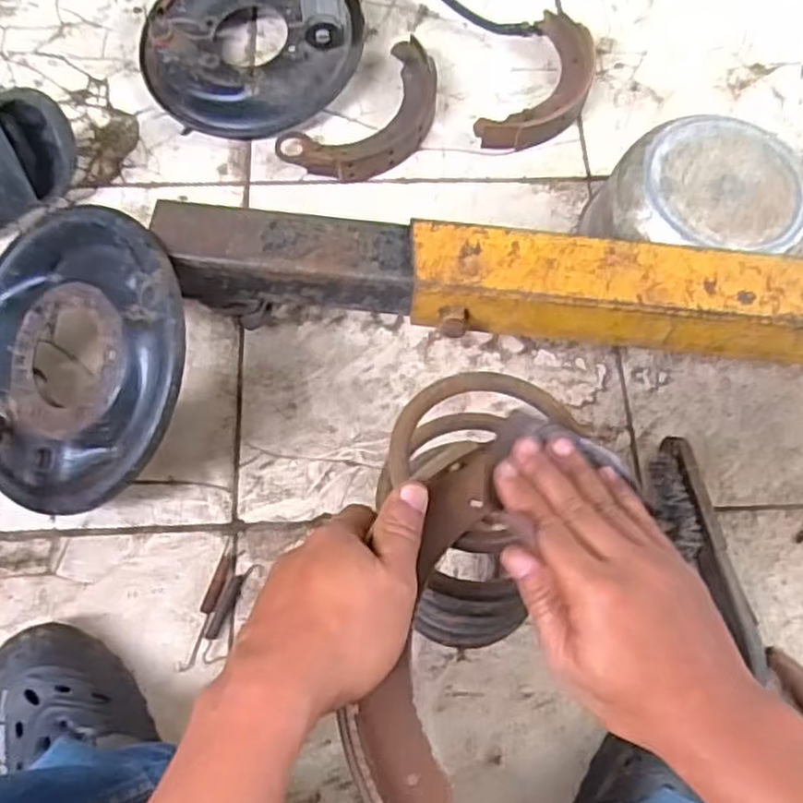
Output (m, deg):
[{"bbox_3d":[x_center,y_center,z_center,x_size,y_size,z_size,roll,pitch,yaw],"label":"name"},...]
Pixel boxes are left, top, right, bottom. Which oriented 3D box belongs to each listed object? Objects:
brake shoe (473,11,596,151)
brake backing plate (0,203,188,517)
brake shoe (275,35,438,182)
[{"bbox_3d":[0.179,-0.390,0.906,0.103,0.032,0.223,28,72,8],"label":"brake shoe"},{"bbox_3d":[-0.295,-0.041,0.667,0.263,0.034,0.264,-2,85,26],"label":"brake backing plate"},{"bbox_3d":[-0.031,-0.335,0.877,0.222,0.033,0.115,-43,77,-15],"label":"brake shoe"}]

